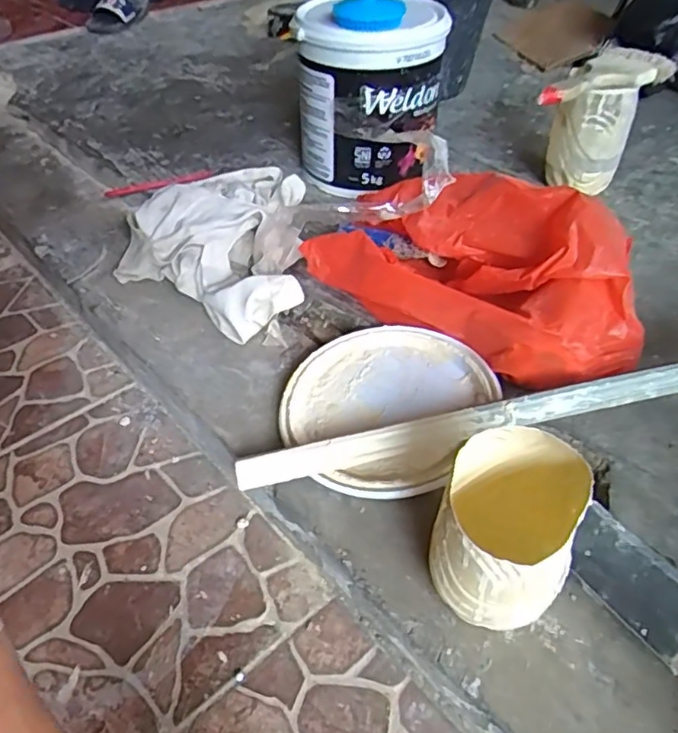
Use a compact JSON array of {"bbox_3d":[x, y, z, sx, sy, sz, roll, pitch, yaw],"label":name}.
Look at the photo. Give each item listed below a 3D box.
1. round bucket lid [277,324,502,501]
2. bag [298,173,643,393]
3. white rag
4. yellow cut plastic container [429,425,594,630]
[{"bbox_3d":[0.034,0.027,0.497,0.156,0.018,0.169,-6,45,6],"label":"round bucket lid"},{"bbox_3d":[0.119,-0.093,0.560,0.312,0.120,0.152,29,51,30],"label":"bag"},{"bbox_3d":[-0.140,-0.138,0.657,0.207,0.068,0.253,-1,45,4],"label":"white rag"},{"bbox_3d":[0.099,0.099,0.367,0.076,0.084,0.094,14,45,17],"label":"yellow cut plastic container"}]

